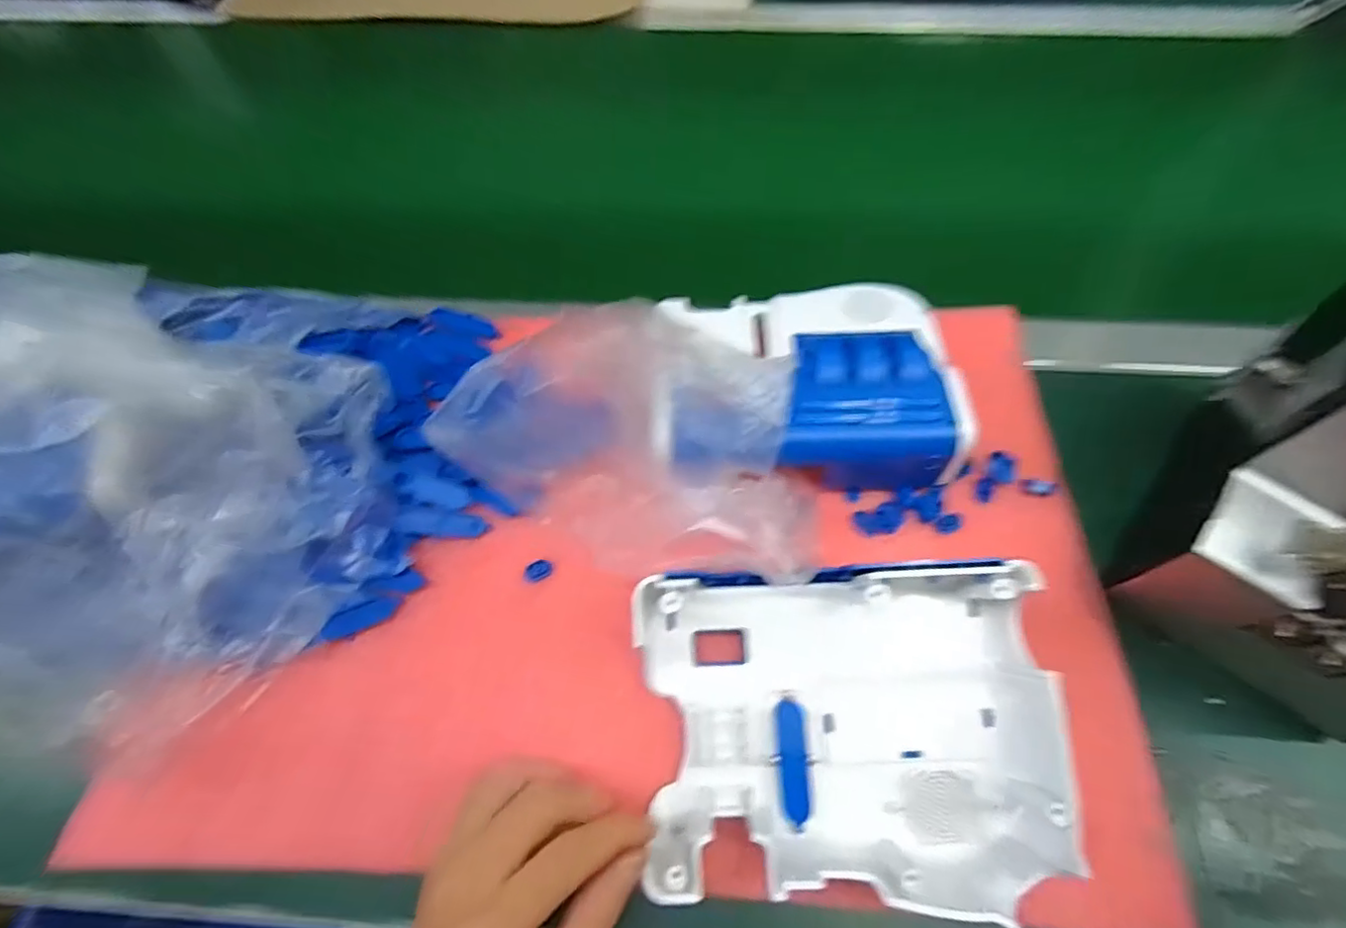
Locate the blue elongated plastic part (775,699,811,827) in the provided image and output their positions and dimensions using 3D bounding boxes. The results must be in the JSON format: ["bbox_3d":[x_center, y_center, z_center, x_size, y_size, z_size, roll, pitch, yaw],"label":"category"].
[{"bbox_3d":[0.058,0.141,0.288,0.014,0.008,0.051,-3,62,0],"label":"blue elongated plastic part"}]

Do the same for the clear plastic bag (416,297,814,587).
[{"bbox_3d":[-0.021,-0.008,0.331,0.202,0.094,0.116,15,64,9],"label":"clear plastic bag"}]

